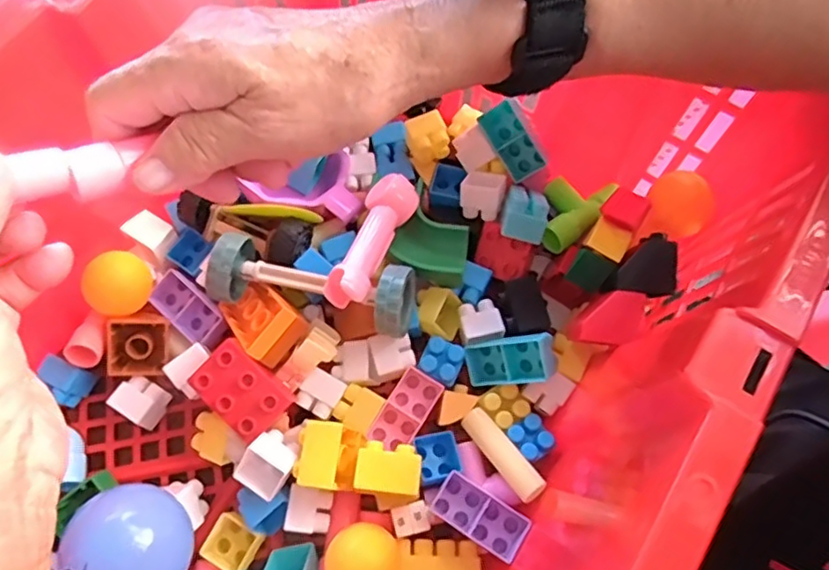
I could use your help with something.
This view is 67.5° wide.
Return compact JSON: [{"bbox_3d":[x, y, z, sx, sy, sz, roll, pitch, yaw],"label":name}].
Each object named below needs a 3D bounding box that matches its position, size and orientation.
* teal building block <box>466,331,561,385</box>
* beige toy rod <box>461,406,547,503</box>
[{"bbox_3d":[0.053,0.043,0.350,0.049,0.019,0.026,-14,66,31],"label":"teal building block"},{"bbox_3d":[0.048,0.091,0.336,0.016,0.013,0.055,-36,74,-13],"label":"beige toy rod"}]

